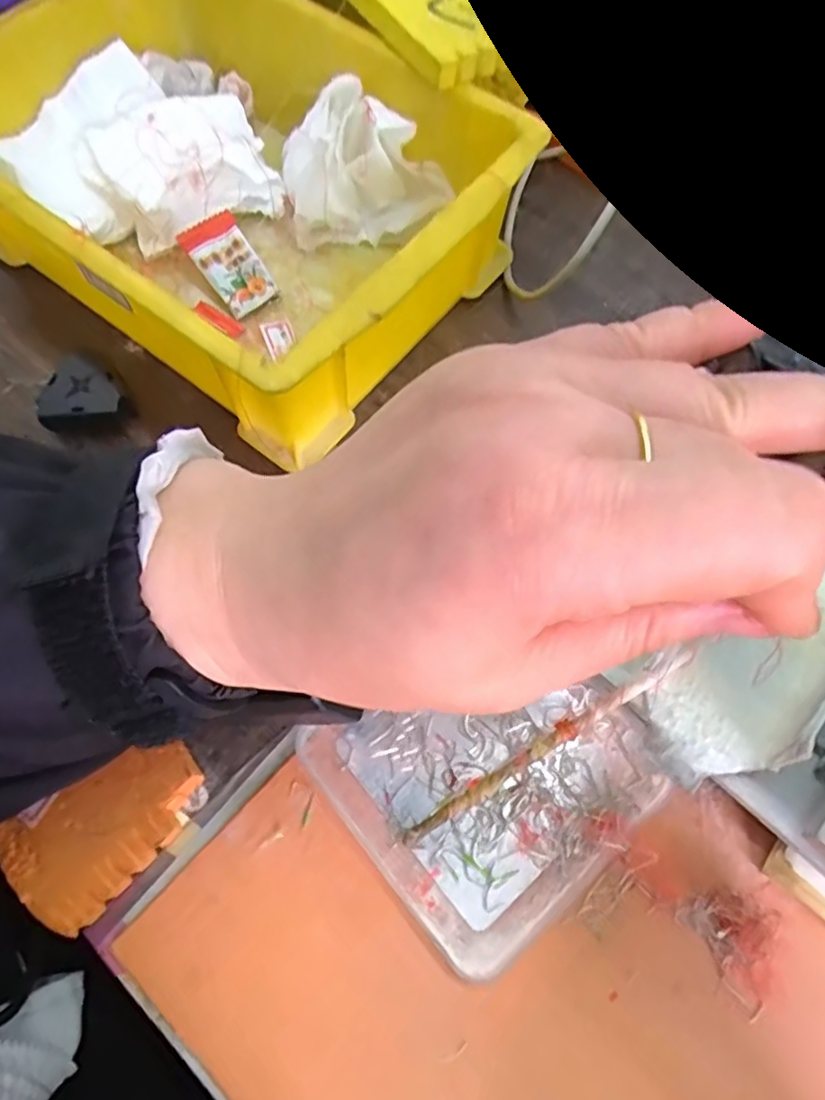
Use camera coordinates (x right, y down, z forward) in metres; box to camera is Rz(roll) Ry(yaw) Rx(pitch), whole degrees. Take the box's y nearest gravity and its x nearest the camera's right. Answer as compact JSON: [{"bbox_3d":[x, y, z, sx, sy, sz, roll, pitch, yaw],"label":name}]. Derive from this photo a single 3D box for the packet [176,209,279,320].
[{"bbox_3d":[-0.090,-0.142,0.317,0.028,0.005,0.048,-37,95,-8],"label":"packet"}]

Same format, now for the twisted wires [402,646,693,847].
[{"bbox_3d":[0.049,0.070,0.230,0.120,0.004,0.007,-32,72,-3],"label":"twisted wires"}]

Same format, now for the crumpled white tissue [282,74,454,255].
[{"bbox_3d":[-0.026,-0.196,0.321,0.079,0.056,0.054,-11,69,-5],"label":"crumpled white tissue"}]

